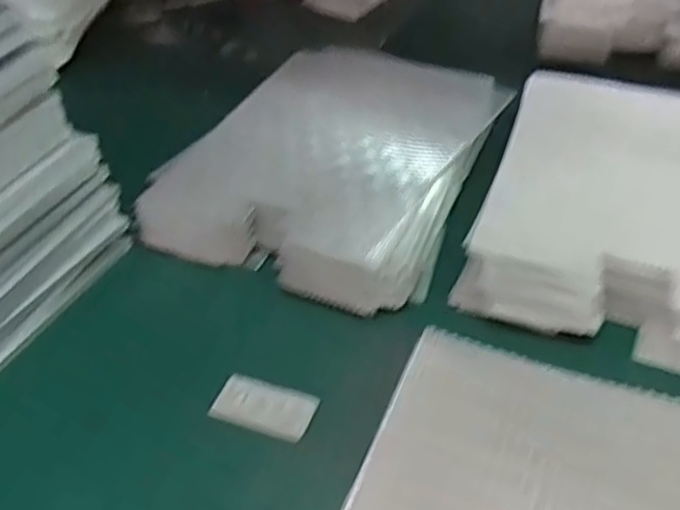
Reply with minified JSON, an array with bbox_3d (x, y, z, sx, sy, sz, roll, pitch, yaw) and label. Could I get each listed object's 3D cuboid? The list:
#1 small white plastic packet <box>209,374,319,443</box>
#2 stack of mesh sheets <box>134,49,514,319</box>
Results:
[{"bbox_3d":[-0.060,0.121,0.572,0.077,0.004,0.041,14,55,12],"label":"small white plastic packet"},{"bbox_3d":[-0.001,-0.103,0.763,0.275,0.069,0.351,17,44,20],"label":"stack of mesh sheets"}]

